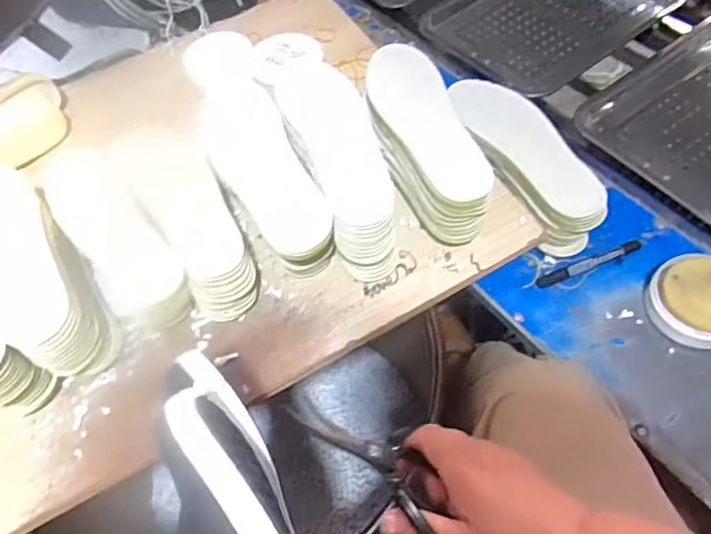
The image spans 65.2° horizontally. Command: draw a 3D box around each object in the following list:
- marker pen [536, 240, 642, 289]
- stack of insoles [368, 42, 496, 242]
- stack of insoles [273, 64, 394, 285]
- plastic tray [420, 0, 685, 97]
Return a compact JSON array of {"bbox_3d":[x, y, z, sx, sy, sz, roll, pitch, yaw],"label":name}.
[{"bbox_3d":[0.288,-0.005,0.681,0.140,0.014,0.017,-19,57,-8],"label":"marker pen"},{"bbox_3d":[0.079,-0.151,0.677,0.099,0.079,0.282,-16,57,-6],"label":"stack of insoles"},{"bbox_3d":[-0.024,-0.128,0.662,0.090,0.125,0.293,-16,57,-6],"label":"stack of insoles"},{"bbox_3d":[0.307,-0.425,0.922,0.369,0.034,0.280,-35,61,-17],"label":"plastic tray"}]

